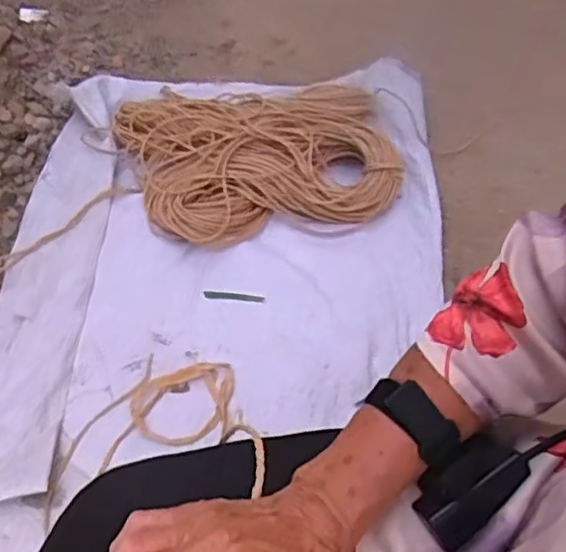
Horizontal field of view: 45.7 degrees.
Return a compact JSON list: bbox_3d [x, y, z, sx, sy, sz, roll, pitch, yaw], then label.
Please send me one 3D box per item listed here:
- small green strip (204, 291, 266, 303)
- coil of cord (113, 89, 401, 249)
[{"bbox_3d":[-0.077,0.033,1.068,0.097,0.004,0.013,5,62,10],"label":"small green strip"},{"bbox_3d":[-0.047,-0.224,1.206,0.475,0.071,0.390,-9,52,-4],"label":"coil of cord"}]

